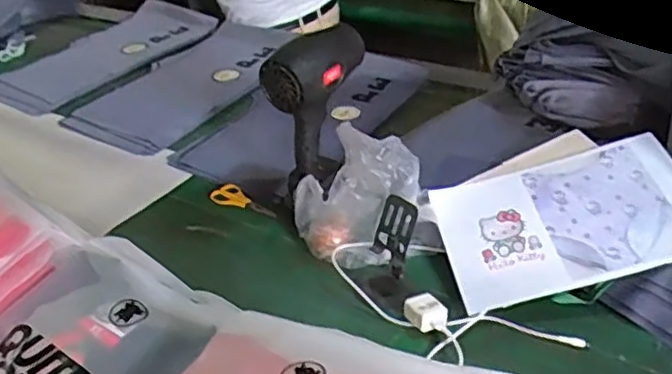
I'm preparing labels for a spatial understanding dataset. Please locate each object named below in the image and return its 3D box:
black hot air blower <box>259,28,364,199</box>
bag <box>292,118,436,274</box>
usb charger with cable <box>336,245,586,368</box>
[{"bbox_3d":[-0.024,-0.115,0.967,0.079,0.216,0.149,20,41,32],"label":"black hot air blower"},{"bbox_3d":[0.035,0.009,0.921,0.190,0.154,0.103,-5,34,-1],"label":"bag"},{"bbox_3d":[0.125,0.155,0.831,0.337,0.025,0.112,20,41,32],"label":"usb charger with cable"}]

